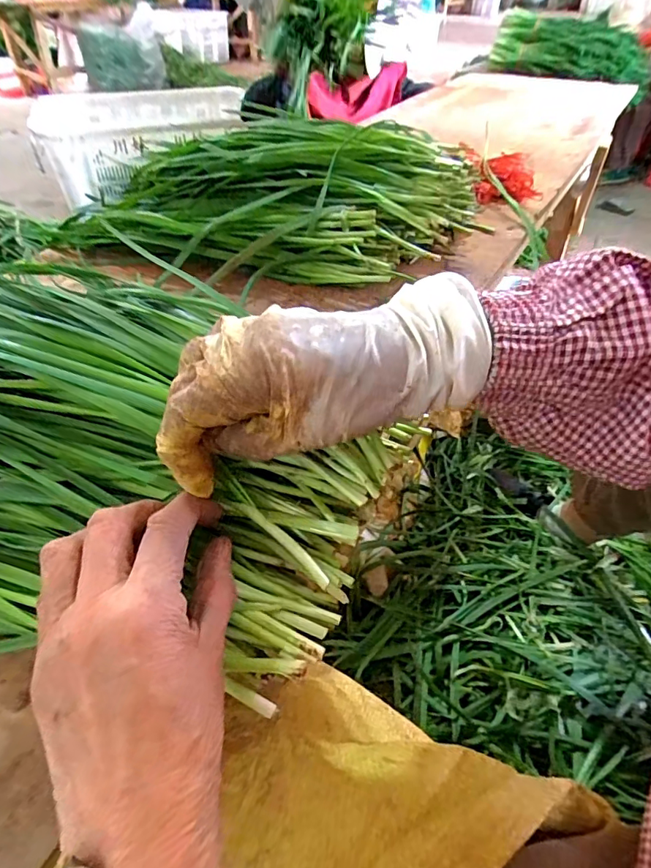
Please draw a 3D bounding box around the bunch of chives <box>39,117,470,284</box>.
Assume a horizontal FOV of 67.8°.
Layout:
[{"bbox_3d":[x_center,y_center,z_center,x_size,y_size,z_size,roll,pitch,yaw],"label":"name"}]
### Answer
[{"bbox_3d":[-0.063,-0.277,0.550,0.462,0.115,0.233,7,45,5],"label":"bunch of chives"}]

